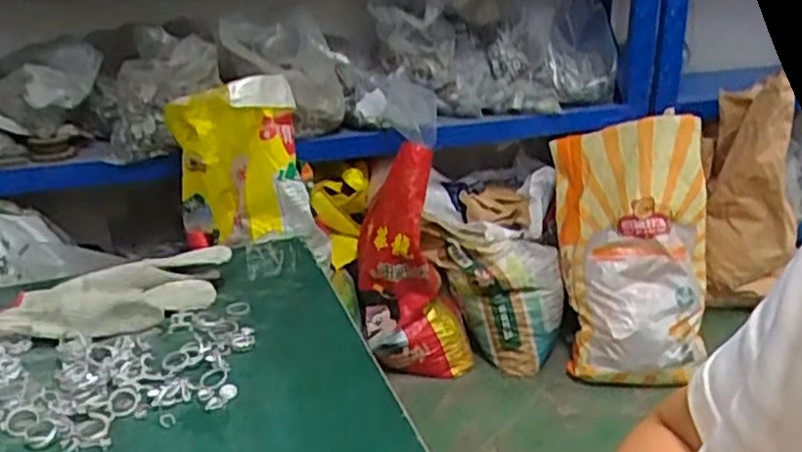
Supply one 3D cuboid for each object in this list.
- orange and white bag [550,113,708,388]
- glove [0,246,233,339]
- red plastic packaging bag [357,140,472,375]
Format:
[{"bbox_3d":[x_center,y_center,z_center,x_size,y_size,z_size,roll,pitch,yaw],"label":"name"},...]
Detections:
[{"bbox_3d":[0.567,0.067,1.782,0.342,0.619,0.146,-5,-6,14],"label":"orange and white bag"},{"bbox_3d":[-0.242,0.062,0.616,0.194,0.041,0.060,-10,24,-21],"label":"glove"},{"bbox_3d":[0.028,0.108,1.732,0.270,0.567,0.140,3,23,10],"label":"red plastic packaging bag"}]

